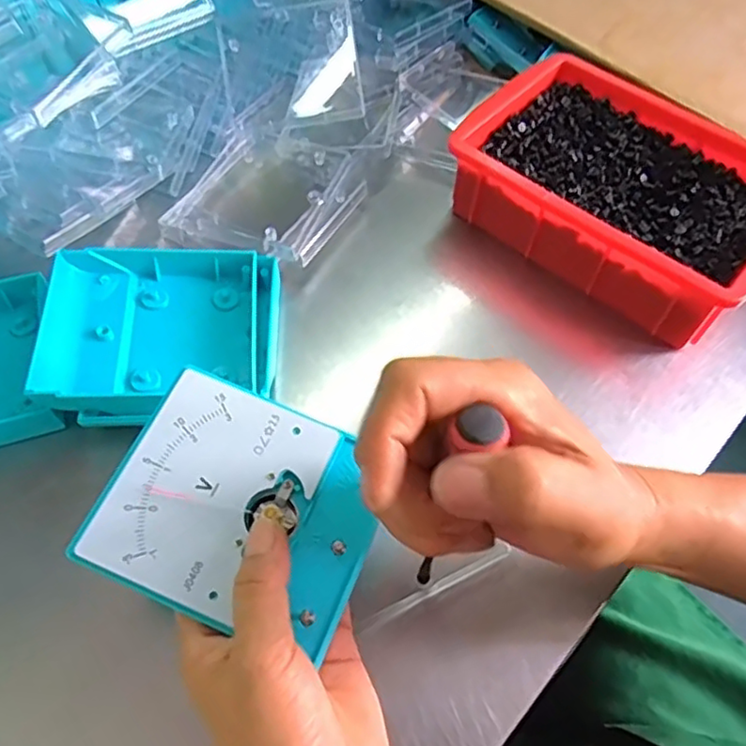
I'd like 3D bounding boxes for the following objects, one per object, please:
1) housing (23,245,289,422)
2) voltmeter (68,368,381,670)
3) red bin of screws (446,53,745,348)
[{"bbox_3d":[-0.118,-0.029,0.363,0.128,0.033,0.106,-10,59,-7],"label":"housing"},{"bbox_3d":[-0.056,0.057,0.273,0.110,0.021,0.094,20,60,11],"label":"voltmeter"},{"bbox_3d":[0.163,-0.118,0.418,0.203,0.061,0.131,38,65,20],"label":"red bin of screws"}]

